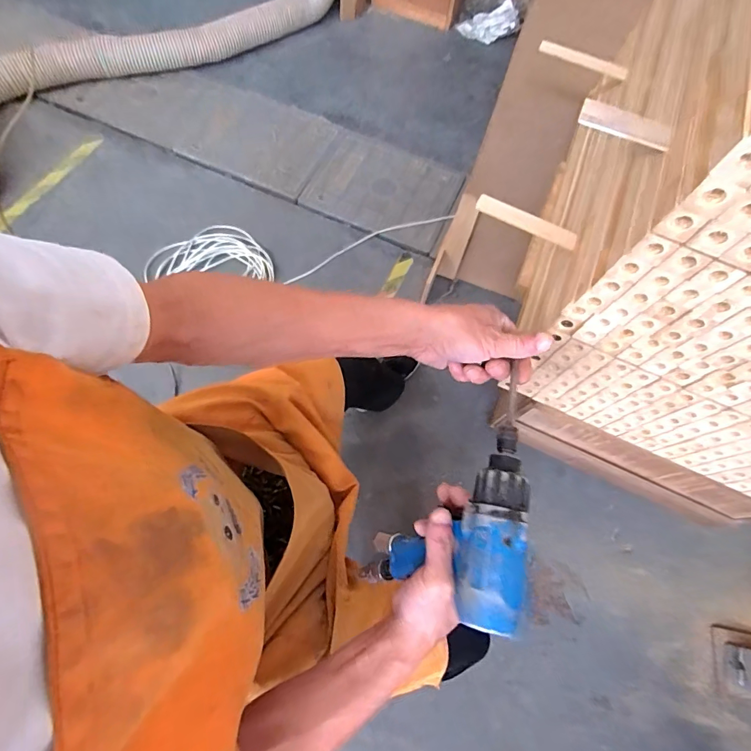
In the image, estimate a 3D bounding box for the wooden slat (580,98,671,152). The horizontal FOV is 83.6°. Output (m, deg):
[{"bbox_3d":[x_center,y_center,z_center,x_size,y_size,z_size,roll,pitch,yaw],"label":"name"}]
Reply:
[{"bbox_3d":[0.200,-0.202,0.337,0.071,0.007,0.025,25,68,5],"label":"wooden slat"}]

